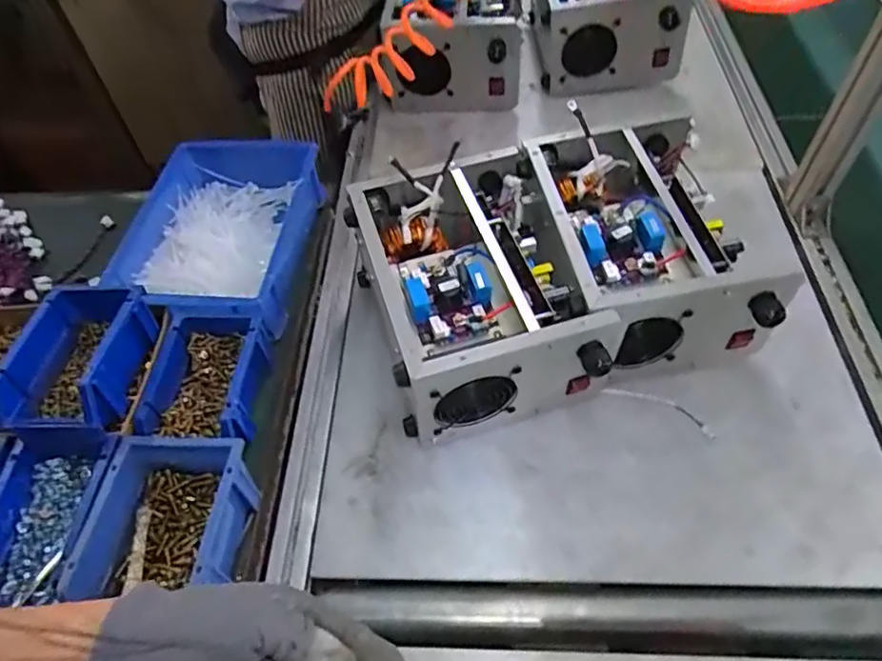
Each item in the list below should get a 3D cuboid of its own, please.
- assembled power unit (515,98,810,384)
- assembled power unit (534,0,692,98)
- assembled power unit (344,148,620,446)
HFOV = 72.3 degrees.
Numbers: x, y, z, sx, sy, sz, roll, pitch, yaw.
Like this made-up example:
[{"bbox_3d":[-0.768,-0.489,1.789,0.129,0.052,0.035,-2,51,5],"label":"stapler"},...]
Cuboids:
[{"bbox_3d":[0.236,-0.093,0.707,0.222,0.139,0.292,-9,54,-2],"label":"assembled power unit"},{"bbox_3d":[0.260,-0.541,1.019,0.237,0.142,0.259,-4,54,1],"label":"assembled power unit"},{"bbox_3d":[0.038,-0.036,0.685,0.228,0.161,0.288,-15,54,-6],"label":"assembled power unit"}]

